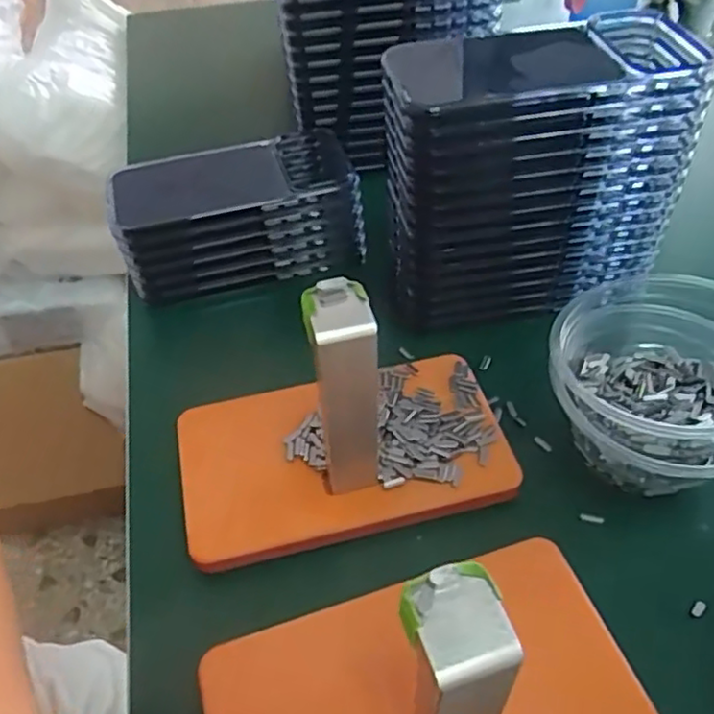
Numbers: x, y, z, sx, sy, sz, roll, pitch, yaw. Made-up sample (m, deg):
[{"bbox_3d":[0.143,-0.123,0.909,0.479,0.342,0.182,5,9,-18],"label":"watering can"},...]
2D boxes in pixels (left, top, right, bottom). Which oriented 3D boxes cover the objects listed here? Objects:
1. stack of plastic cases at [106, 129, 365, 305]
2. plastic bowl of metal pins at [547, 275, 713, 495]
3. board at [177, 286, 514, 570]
[{"bbox_3d":[-0.084,-0.107,0.483,0.166,0.070,0.092,-8,47,-5],"label":"stack of plastic cases"},{"bbox_3d":[0.157,0.014,0.351,0.110,0.070,0.097,25,53,23],"label":"plastic bowl of metal pins"},{"bbox_3d":[-0.010,0.013,0.324,0.169,0.115,0.096,-11,47,-7],"label":"board"}]

